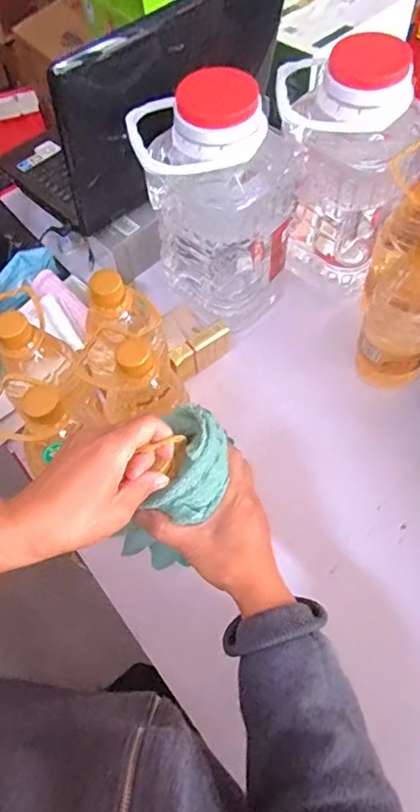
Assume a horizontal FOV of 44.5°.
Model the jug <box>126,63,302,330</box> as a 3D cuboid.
[{"bbox_3d":[0.009,-0.241,0.632,0.169,0.295,0.138,-9,62,-1],"label":"jug"}]

